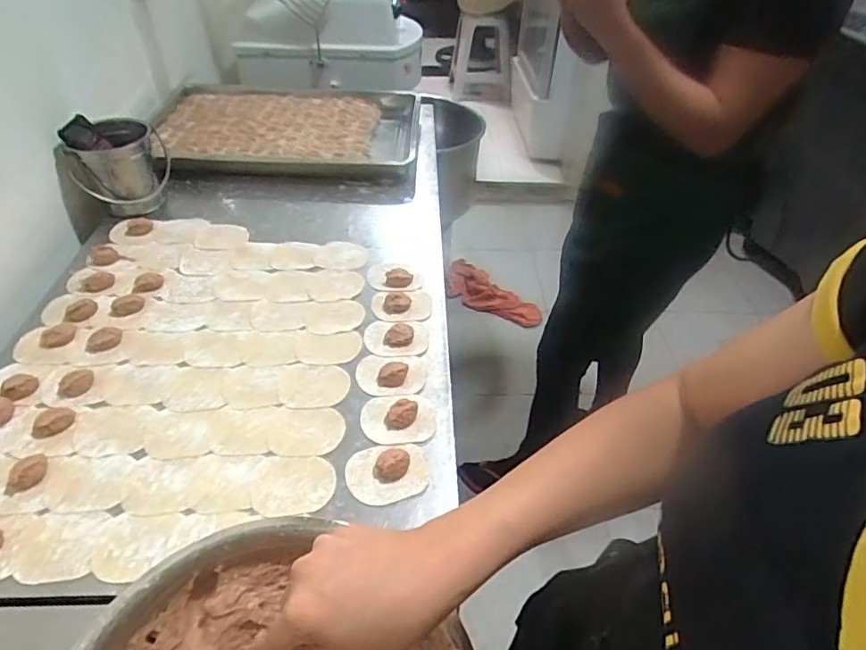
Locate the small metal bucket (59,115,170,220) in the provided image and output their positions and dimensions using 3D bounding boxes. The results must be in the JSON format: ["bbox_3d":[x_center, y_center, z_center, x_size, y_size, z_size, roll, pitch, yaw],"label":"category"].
[{"bbox_3d":[-0.563,-0.290,0.973,0.122,0.144,0.154,1,44,-1],"label":"small metal bucket"}]

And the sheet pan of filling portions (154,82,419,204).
[{"bbox_3d":[-0.326,-0.435,1.209,0.600,0.043,0.464,4,44,2],"label":"sheet pan of filling portions"}]

